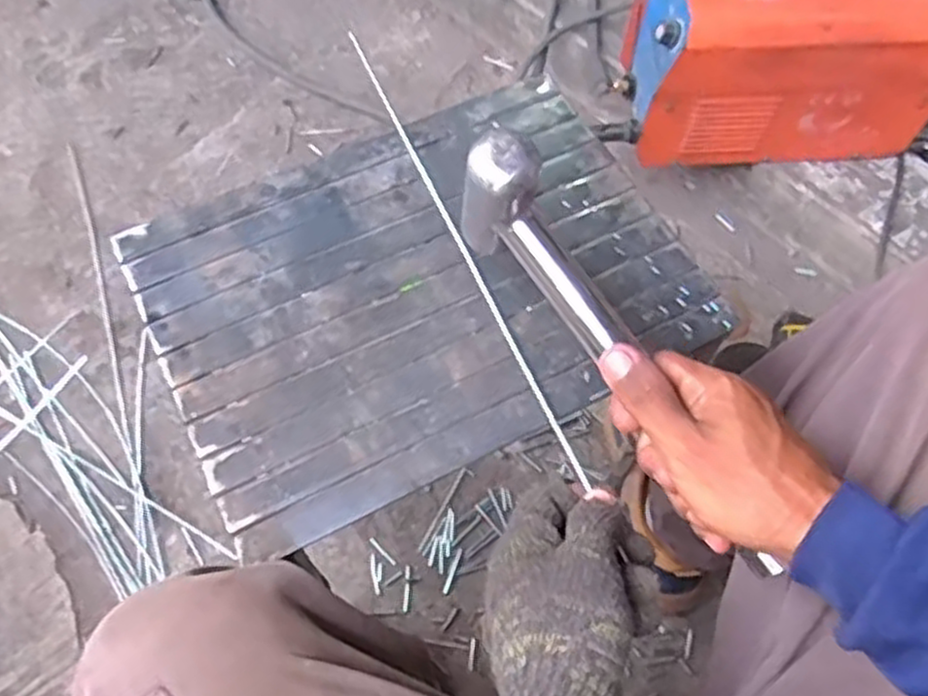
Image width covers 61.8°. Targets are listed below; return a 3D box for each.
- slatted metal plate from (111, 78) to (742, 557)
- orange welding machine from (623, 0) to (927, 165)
[{"bbox_3d":[-0.027,-0.044,0.518,0.338,0.014,0.249,-25,67,-14],"label":"slatted metal plate"},{"bbox_3d":[0.361,-0.334,0.850,0.312,0.221,0.145,0,63,-3],"label":"orange welding machine"}]

